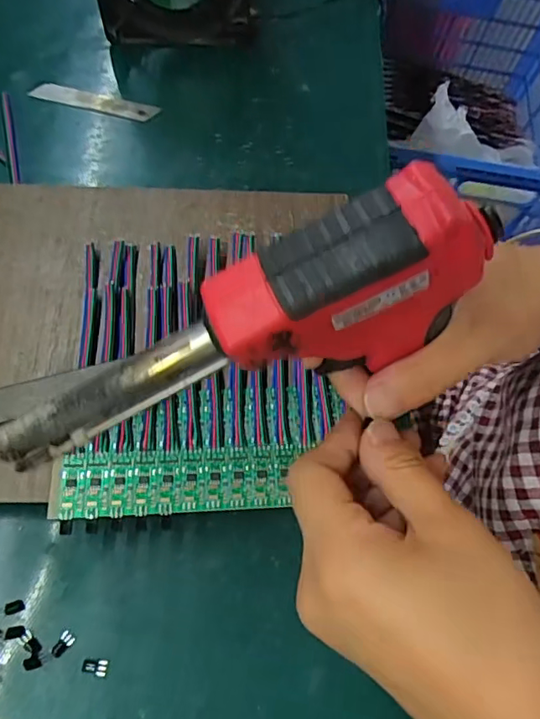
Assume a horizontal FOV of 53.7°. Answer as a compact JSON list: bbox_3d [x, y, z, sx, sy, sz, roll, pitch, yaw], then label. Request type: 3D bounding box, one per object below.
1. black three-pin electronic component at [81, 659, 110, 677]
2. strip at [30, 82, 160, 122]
[{"bbox_3d":[-0.087,0.152,0.263,0.012,0.004,0.007,10,65,2],"label":"black three-pin electronic component"},{"bbox_3d":[-0.139,-0.204,0.422,0.098,0.005,0.017,12,73,-1],"label":"strip"}]

